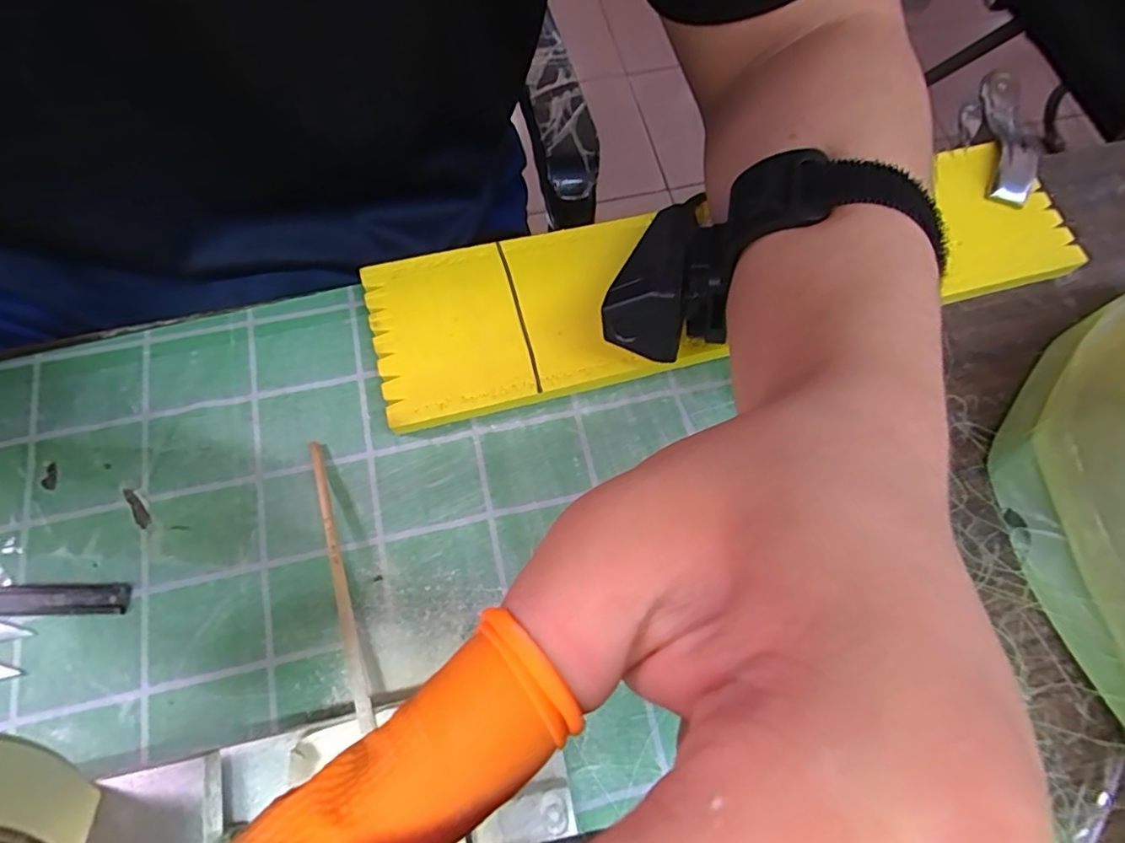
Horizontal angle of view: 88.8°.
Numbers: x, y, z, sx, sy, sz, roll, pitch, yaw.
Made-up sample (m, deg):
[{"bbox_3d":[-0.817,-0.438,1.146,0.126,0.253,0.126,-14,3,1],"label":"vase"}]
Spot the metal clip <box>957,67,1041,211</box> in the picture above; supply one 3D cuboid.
[{"bbox_3d":[0.247,-0.162,0.326,0.022,0.022,0.107,14,59,3],"label":"metal clip"}]

